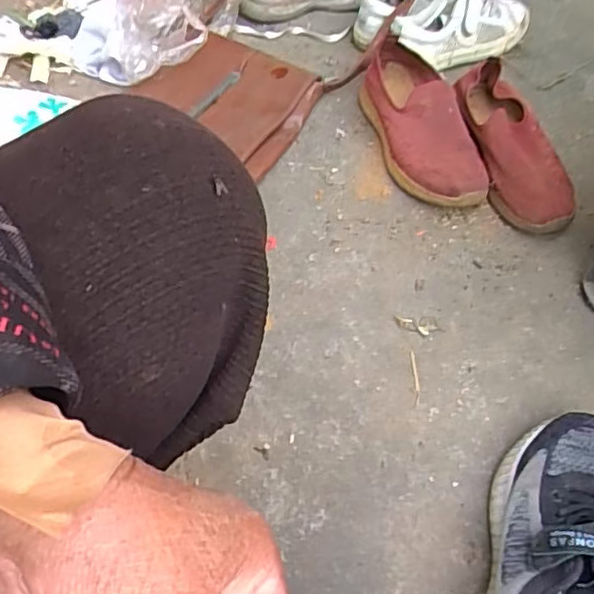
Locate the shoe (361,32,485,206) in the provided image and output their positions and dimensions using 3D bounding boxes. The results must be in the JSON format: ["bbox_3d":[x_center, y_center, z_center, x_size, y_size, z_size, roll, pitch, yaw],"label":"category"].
[{"bbox_3d":[0.135,-0.189,0.692,0.087,0.077,0.223,-12,57,-4],"label":"shoe"}]

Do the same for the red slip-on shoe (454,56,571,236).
[{"bbox_3d":[0.229,-0.154,0.663,0.079,0.074,0.196,-15,57,-6],"label":"red slip-on shoe"}]

